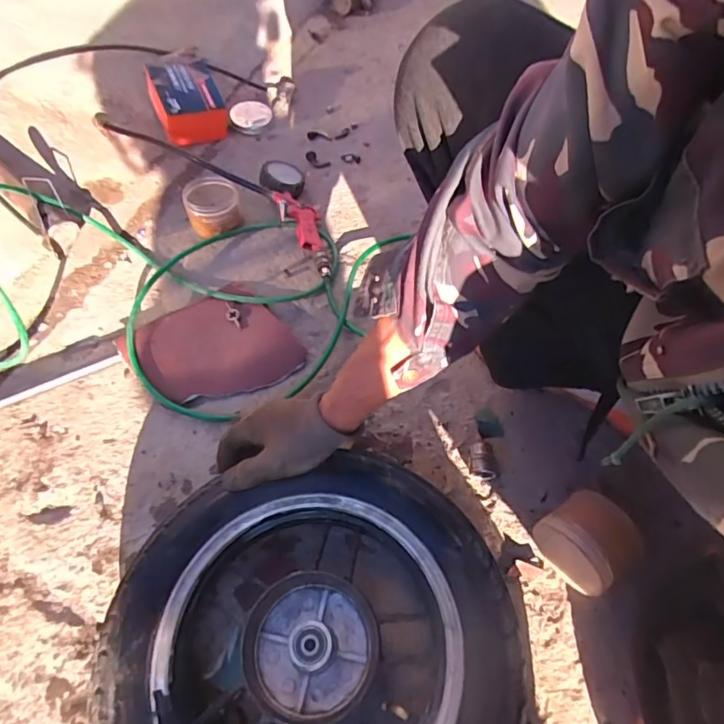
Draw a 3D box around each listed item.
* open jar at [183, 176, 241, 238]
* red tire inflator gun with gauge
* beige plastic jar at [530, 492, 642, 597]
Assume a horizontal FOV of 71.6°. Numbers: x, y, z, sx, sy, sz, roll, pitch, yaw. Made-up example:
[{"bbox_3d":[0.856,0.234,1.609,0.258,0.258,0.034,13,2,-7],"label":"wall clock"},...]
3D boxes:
[{"bbox_3d":[-0.243,-0.251,0.821,0.083,0.062,0.080,1,57,-1],"label":"open jar"},{"bbox_3d":[-0.107,-0.242,0.821,0.077,0.051,0.237,-17,59,-12],"label":"red tire inflator gun with gauge"},{"bbox_3d":[0.232,0.185,0.520,0.071,0.077,0.083,-30,62,-19],"label":"beige plastic jar"}]

